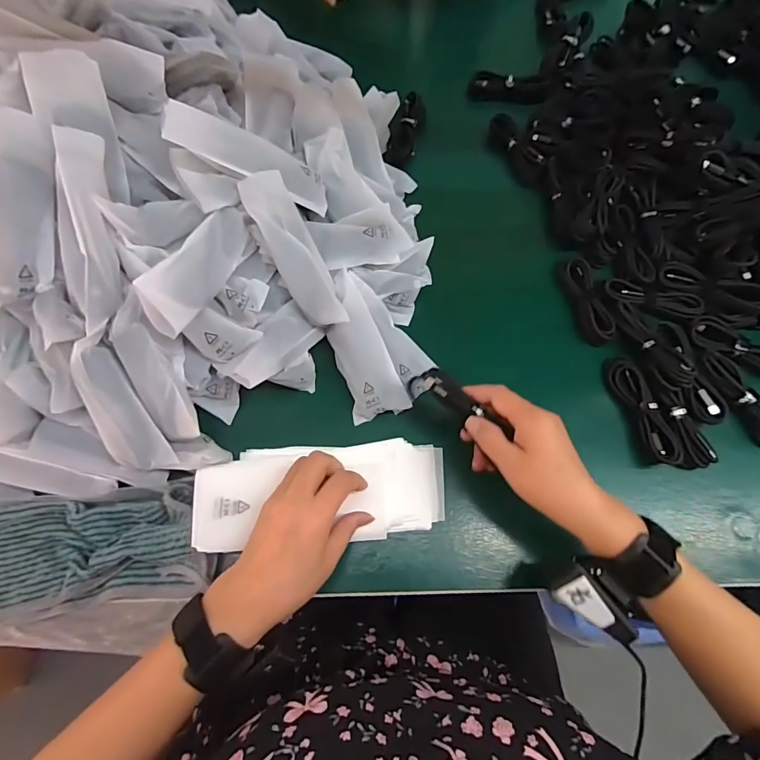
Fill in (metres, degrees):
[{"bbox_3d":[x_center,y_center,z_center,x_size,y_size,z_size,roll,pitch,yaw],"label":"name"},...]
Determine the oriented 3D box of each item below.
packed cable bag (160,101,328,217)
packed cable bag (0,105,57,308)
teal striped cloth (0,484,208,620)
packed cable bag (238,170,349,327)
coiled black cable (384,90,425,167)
[{"bbox_3d":[-0.115,-0.206,0.389,0.151,0.013,0.054,11,75,-37],"label":"packed cable bag"},{"bbox_3d":[-0.292,-0.137,0.338,0.049,0.031,0.151,1,92,-2],"label":"packed cable bag"},{"bbox_3d":[-0.257,0.145,0.359,0.211,0.032,0.092,-8,69,-5],"label":"teal striped cloth"},{"bbox_3d":[-0.079,-0.121,0.407,0.045,0.023,0.149,-31,108,-13],"label":"packed cable bag"},{"bbox_3d":[0.035,-0.330,0.558,0.036,0.030,0.100,14,69,4],"label":"coiled black cable"}]

